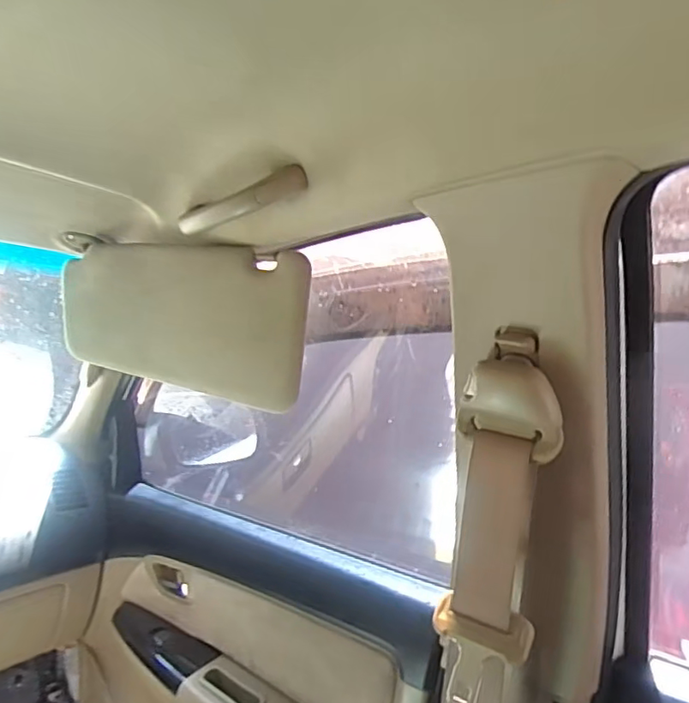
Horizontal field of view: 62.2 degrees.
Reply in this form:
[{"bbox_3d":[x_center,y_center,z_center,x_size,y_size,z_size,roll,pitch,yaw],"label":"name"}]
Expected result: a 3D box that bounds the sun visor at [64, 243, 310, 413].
[{"bbox_3d":[-0.208,-0.039,0.665,0.397,0.162,0.033,3,0,35],"label":"sun visor"}]

